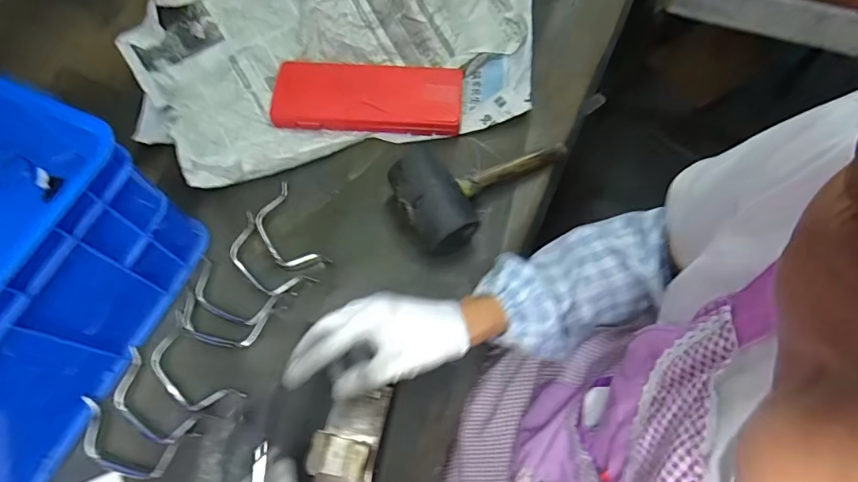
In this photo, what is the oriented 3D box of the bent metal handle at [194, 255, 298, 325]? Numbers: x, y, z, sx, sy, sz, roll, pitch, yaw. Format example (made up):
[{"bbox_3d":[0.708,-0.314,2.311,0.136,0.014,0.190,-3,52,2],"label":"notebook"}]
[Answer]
[{"bbox_3d":[-0.217,0.061,0.542,0.118,0.008,0.054,20,68,10],"label":"bent metal handle"}]

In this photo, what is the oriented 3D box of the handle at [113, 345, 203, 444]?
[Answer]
[{"bbox_3d":[-0.291,0.167,0.494,0.114,0.026,0.054,36,72,16],"label":"handle"}]

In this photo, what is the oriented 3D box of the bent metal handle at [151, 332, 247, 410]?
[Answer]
[{"bbox_3d":[-0.252,0.146,0.502,0.109,0.025,0.046,35,71,15],"label":"bent metal handle"}]

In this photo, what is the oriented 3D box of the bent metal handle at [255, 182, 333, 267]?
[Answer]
[{"bbox_3d":[-0.172,-0.013,0.569,0.058,0.010,0.120,-31,69,-12],"label":"bent metal handle"}]

